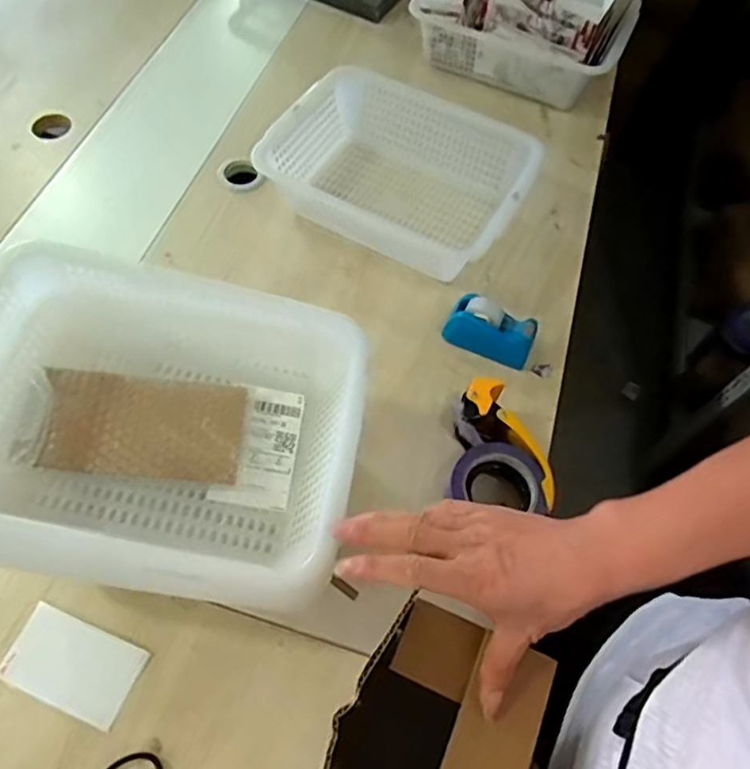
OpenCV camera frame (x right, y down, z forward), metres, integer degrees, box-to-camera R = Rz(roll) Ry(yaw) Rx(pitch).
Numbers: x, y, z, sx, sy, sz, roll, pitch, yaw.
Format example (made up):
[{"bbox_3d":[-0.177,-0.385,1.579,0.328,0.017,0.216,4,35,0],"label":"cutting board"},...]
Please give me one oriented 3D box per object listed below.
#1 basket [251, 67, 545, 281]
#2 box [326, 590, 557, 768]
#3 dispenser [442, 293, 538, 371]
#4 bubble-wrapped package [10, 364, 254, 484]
[{"bbox_3d":[0.029,-0.305,0.894,0.366,0.107,0.268,23,63,11],"label":"basket"},{"bbox_3d":[0.036,0.299,0.469,0.110,0.153,0.201,25,63,12],"label":"box"},{"bbox_3d":[0.152,-0.073,0.795,0.114,0.064,0.056,22,63,10],"label":"dispenser"},{"bbox_3d":[-0.223,0.036,0.583,0.190,0.014,0.102,9,58,-12],"label":"bubble-wrapped package"}]

